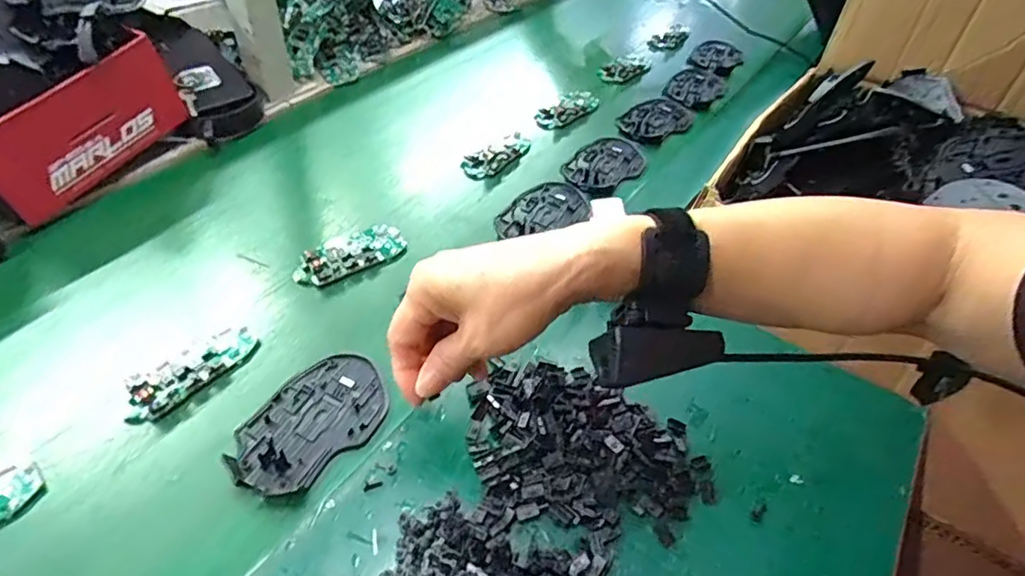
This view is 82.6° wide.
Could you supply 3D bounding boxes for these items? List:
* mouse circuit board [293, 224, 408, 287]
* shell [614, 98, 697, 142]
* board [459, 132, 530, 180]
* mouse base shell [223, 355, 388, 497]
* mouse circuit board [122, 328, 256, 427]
[{"bbox_3d":[-0.145,-0.030,0.517,0.099,0.013,0.049,-28,53,-28],"label":"mouse circuit board"},{"bbox_3d":[0.182,-0.217,0.750,0.119,0.010,0.072,-26,52,-27],"label":"shell"},{"bbox_3d":[-0.018,-0.151,0.656,0.045,0.023,0.092,24,48,19],"label":"board"},{"bbox_3d":[-0.136,0.088,0.393,0.073,0.009,0.110,34,52,27],"label":"mouse base shell"},{"bbox_3d":[-0.229,0.059,0.418,0.041,0.010,0.092,33,52,26],"label":"mouse circuit board"}]

